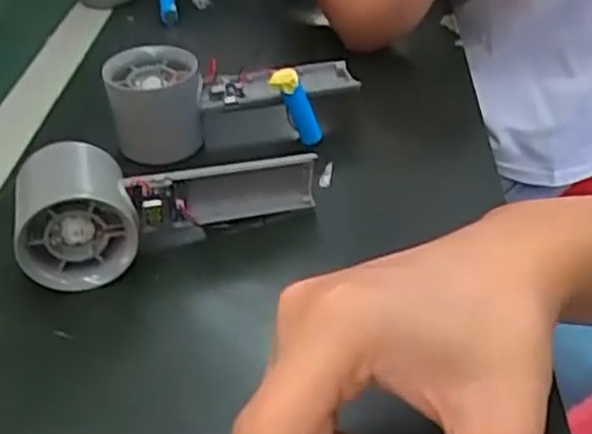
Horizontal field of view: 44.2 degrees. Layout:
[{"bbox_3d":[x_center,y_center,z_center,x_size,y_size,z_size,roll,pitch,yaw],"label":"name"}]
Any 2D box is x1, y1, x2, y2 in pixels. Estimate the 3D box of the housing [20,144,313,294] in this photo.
[{"bbox_3d":[-0.062,-0.006,0.382,0.156,0.062,0.064,-6,37,-4],"label":"housing"}]

